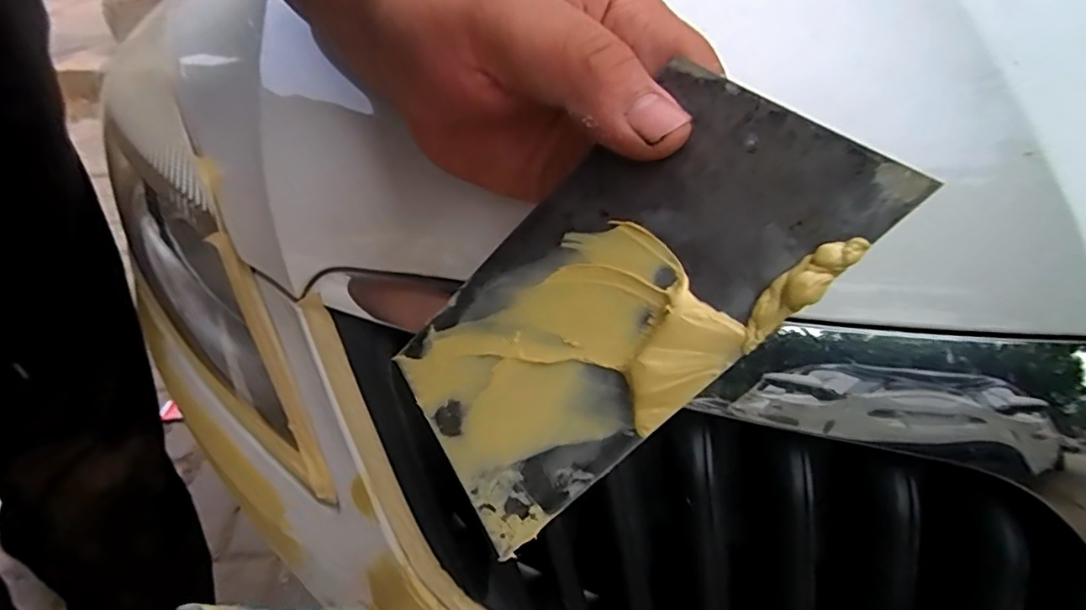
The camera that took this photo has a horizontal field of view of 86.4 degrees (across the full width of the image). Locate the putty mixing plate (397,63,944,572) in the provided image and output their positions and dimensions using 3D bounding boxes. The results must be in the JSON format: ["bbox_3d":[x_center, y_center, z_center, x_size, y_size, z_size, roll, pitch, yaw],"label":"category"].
[{"bbox_3d":[0.016,-0.002,0.160,0.007,0.137,0.073,19,31,-56],"label":"putty mixing plate"}]

